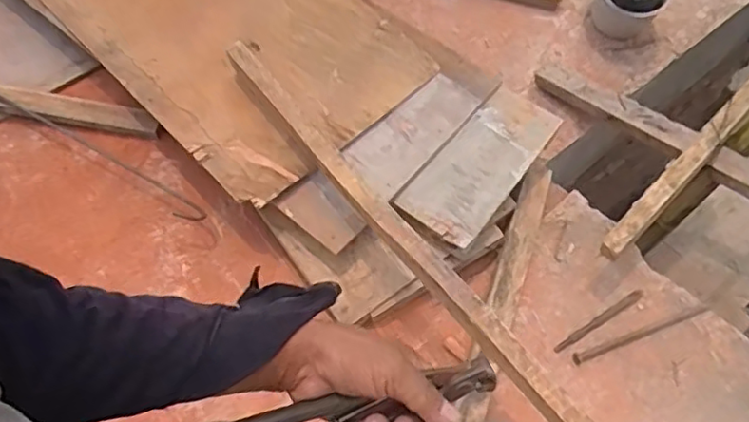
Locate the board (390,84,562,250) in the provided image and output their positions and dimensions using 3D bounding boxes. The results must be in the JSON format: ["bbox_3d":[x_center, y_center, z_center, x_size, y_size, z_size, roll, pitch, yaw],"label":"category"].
[{"bbox_3d":[0.247,-0.113,1.500,0.197,0.021,0.413,38,76,11],"label":"board"}]

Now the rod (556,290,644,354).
[{"bbox_3d":[0.528,0.258,1.480,0.265,0.017,0.023,-29,66,-15],"label":"rod"}]

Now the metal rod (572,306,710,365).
[{"bbox_3d":[0.618,0.285,1.465,0.349,0.020,0.022,-18,64,-10],"label":"metal rod"}]

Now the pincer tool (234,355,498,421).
[{"bbox_3d":[-0.017,0.155,0.484,0.227,0.046,0.035,-16,67,-7],"label":"pincer tool"}]

